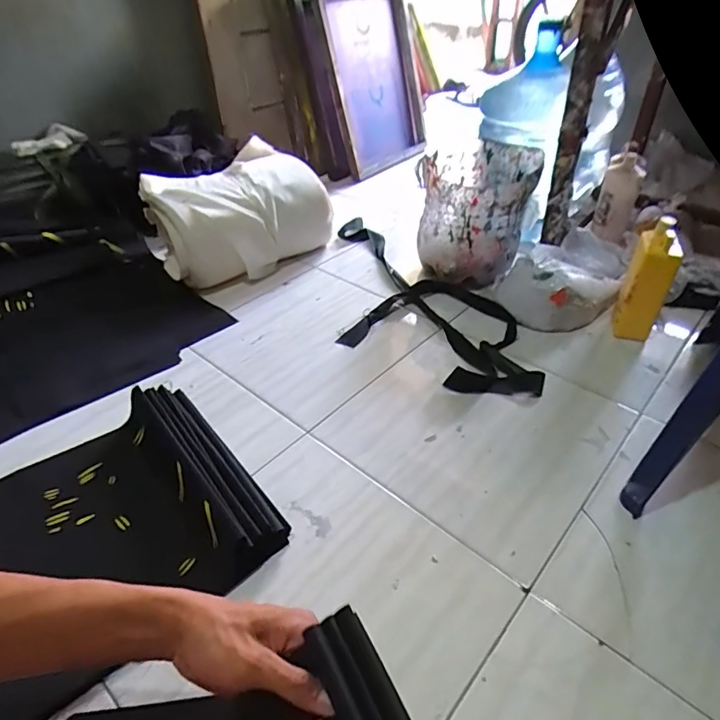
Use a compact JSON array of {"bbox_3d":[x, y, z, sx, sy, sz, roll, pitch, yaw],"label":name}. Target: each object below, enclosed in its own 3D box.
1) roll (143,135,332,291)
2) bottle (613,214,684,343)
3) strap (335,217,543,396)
[{"bbox_3d":[-0.309,-0.364,1.213,0.387,0.256,0.334,-25,46,-25],"label":"roll"},{"bbox_3d":[0.520,-0.135,0.890,0.075,0.217,0.092,19,45,23],"label":"bottle"},{"bbox_3d":[0.137,-0.157,1.088,0.362,0.037,0.645,-2,41,0],"label":"strap"}]

